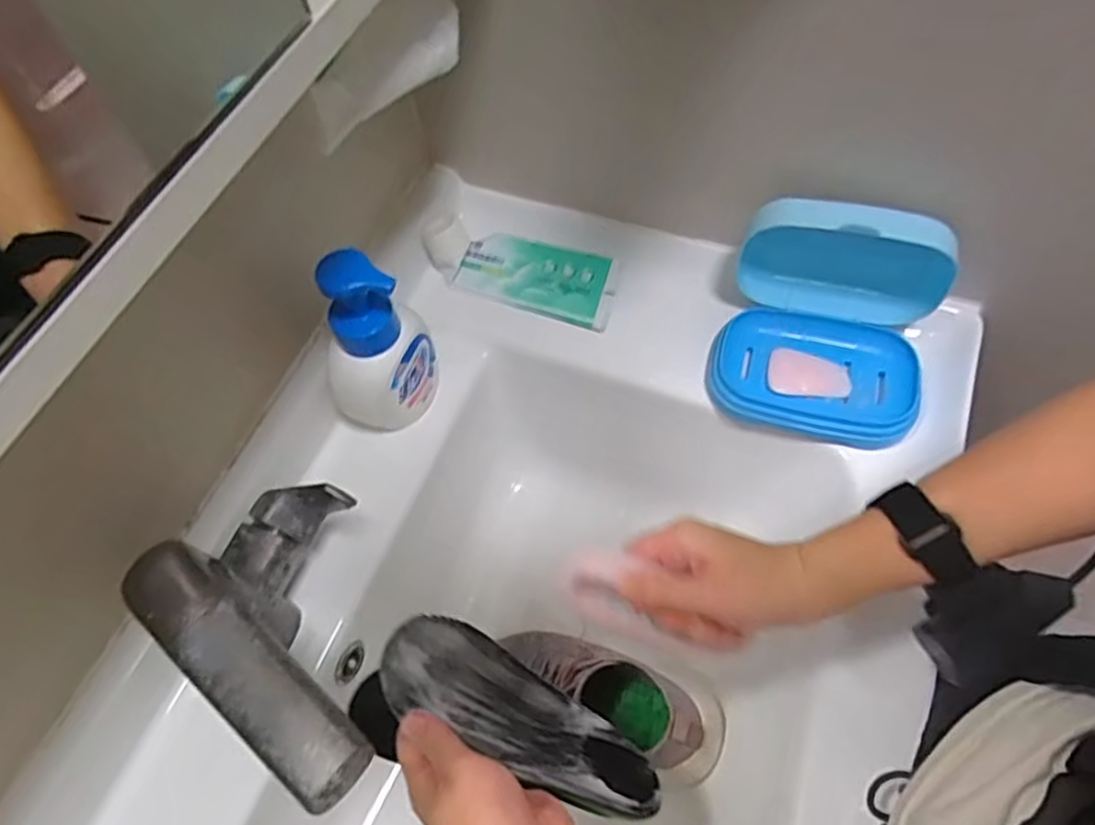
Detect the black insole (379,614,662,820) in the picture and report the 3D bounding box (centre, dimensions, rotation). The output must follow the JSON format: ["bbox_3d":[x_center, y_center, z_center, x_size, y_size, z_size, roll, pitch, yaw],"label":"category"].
[{"bbox_3d":[-0.011,0.179,0.407,0.182,0.026,0.054,35,66,-11],"label":"black insole"}]

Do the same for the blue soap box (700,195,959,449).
[{"bbox_3d":[0.205,-0.066,0.502,0.145,0.116,0.133,15,63,12],"label":"blue soap box"}]

